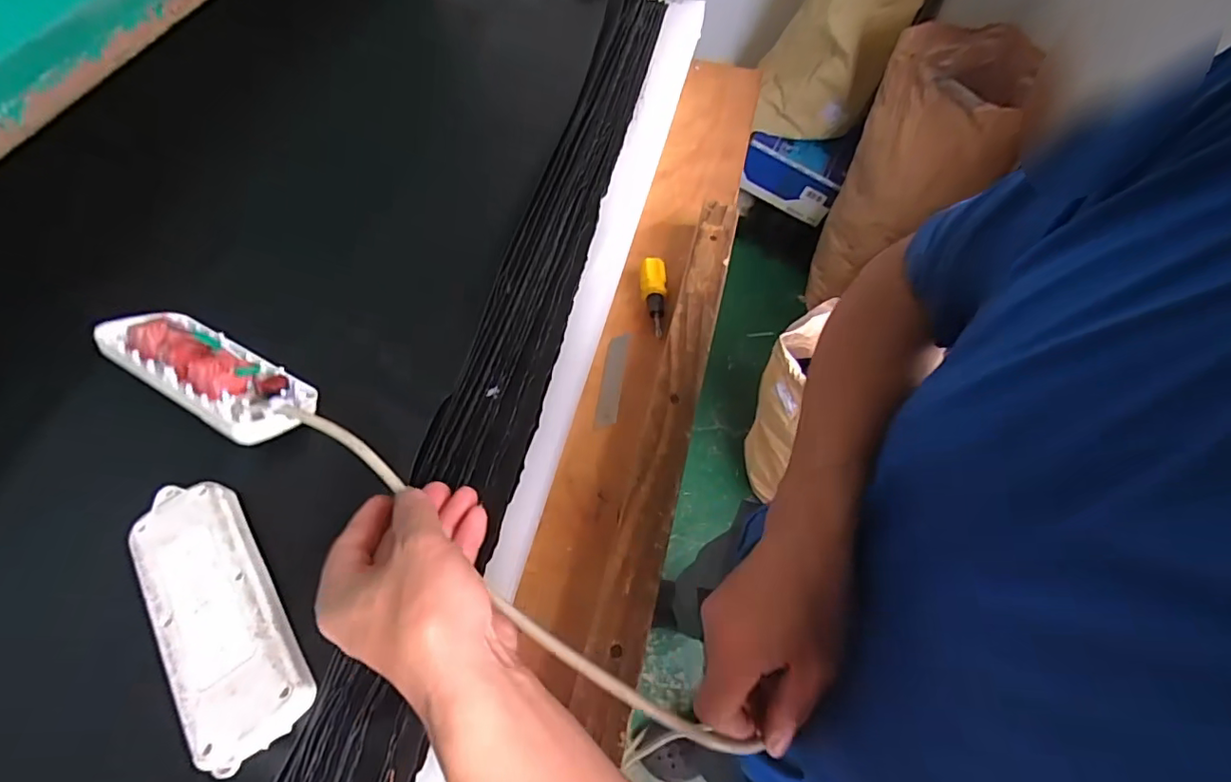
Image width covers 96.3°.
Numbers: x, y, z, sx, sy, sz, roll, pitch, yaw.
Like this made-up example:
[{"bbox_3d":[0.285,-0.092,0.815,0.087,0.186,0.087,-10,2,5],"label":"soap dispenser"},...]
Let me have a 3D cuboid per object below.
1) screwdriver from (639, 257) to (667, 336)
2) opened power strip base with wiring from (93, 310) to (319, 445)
[{"bbox_3d":[0.036,-0.089,0.534,0.024,0.024,0.087,2,58,-1],"label":"screwdriver"},{"bbox_3d":[-0.278,-0.013,0.378,0.163,0.033,0.056,27,61,14],"label":"opened power strip base with wiring"}]

